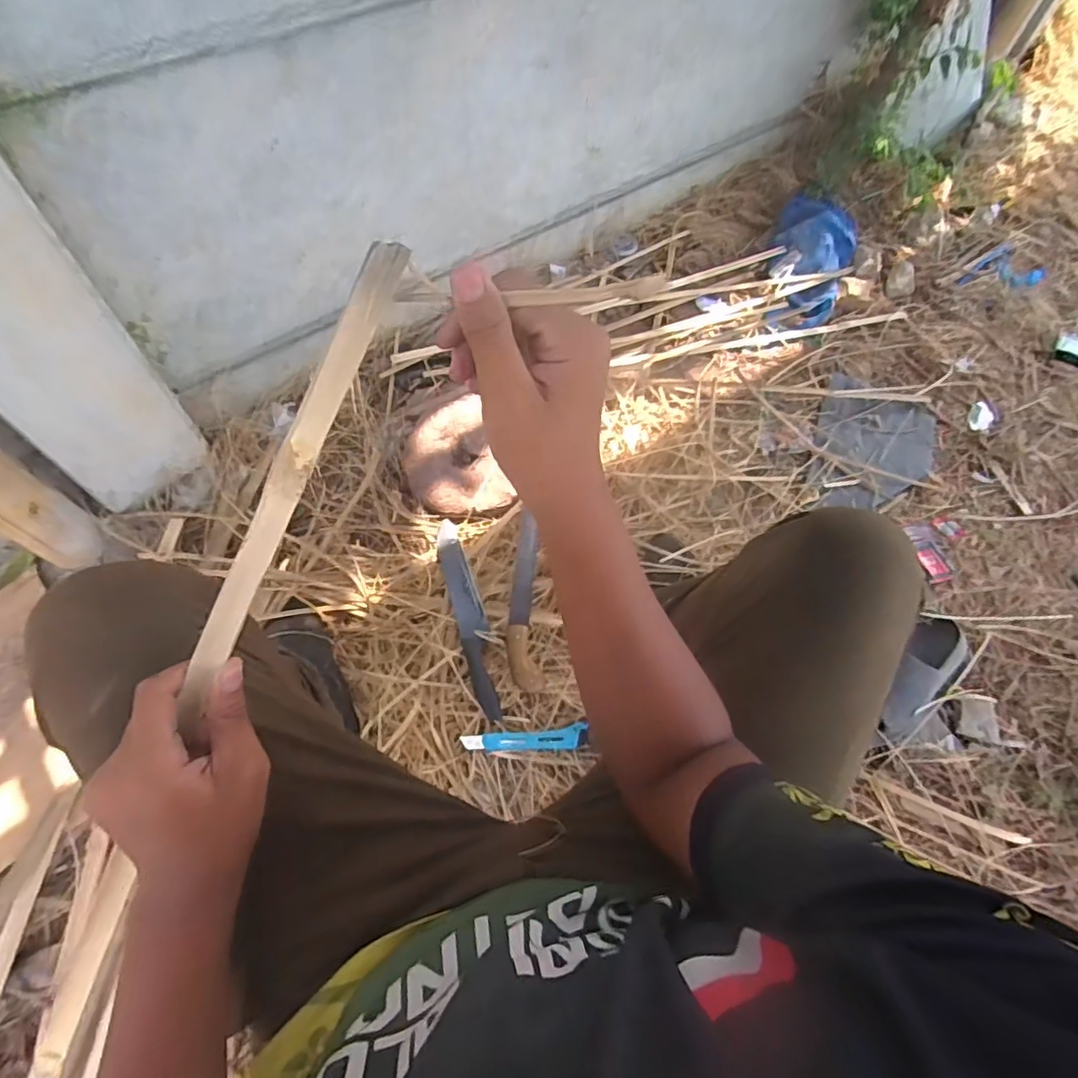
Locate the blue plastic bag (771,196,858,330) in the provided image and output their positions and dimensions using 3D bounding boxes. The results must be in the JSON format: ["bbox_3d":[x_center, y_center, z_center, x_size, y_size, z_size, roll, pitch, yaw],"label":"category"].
[{"bbox_3d":[0.586,-0.577,1.253,0.178,0.073,0.309,6,80,1],"label":"blue plastic bag"}]

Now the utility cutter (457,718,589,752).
[{"bbox_3d":[-0.018,0.277,0.808,0.167,0.013,0.033,-4,64,-4],"label":"utility cutter"}]

